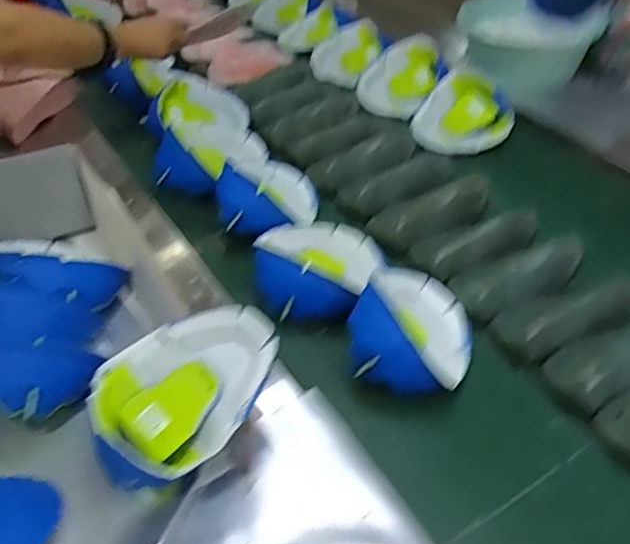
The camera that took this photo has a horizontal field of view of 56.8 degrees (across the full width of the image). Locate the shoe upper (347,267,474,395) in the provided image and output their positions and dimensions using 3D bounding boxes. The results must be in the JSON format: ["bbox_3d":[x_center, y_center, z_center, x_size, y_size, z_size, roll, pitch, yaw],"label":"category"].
[{"bbox_3d":[0.137,0.064,0.764,0.148,0.094,0.232,17,46,18],"label":"shoe upper"}]

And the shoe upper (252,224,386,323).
[{"bbox_3d":[0.007,-0.015,0.853,0.171,0.071,0.226,17,46,18],"label":"shoe upper"}]

